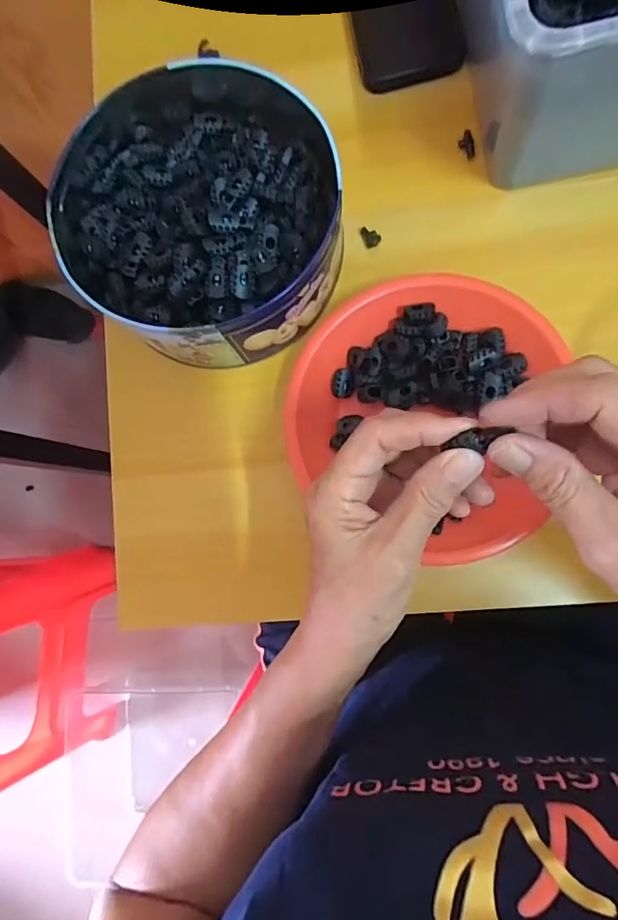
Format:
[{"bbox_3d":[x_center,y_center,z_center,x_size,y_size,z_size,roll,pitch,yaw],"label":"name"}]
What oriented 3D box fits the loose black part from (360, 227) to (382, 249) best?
[{"bbox_3d":[0.047,-0.173,0.372,0.013,0.007,0.019,-17,83,6],"label":"loose black part"}]

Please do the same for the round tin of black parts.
[{"bbox_3d":[-0.082,-0.183,0.355,0.201,0.065,0.225,-40,81,3],"label":"round tin of black parts"}]

